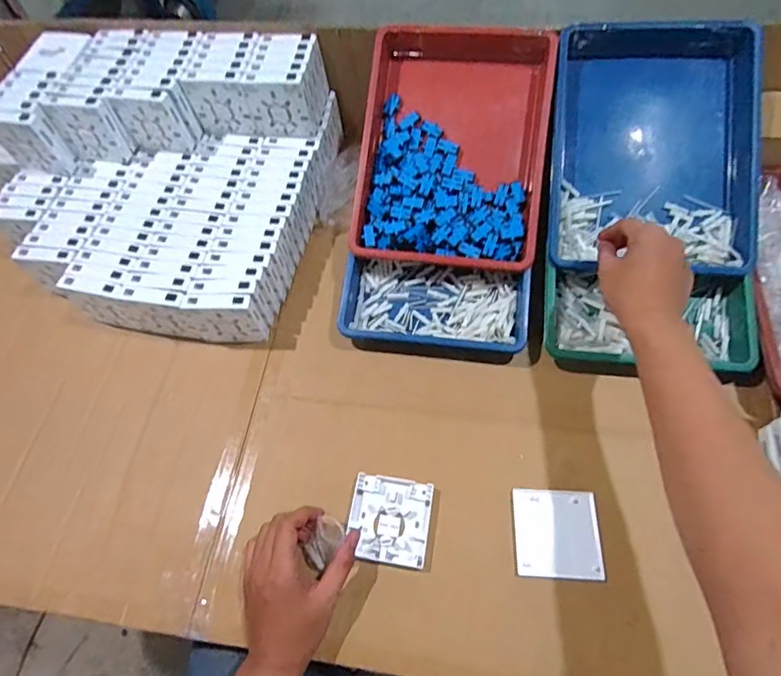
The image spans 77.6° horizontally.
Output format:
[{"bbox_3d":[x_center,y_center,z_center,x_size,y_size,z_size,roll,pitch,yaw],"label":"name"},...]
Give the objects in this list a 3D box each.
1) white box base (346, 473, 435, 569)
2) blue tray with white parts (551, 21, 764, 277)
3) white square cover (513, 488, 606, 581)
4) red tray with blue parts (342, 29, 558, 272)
[{"bbox_3d":[-0.001,0.197,0.528,0.086,0.009,0.086,8,62,7],"label":"white box base"},{"bbox_3d":[0.329,-0.240,0.616,0.241,0.048,0.314,3,88,7],"label":"blue tray with white parts"},{"bbox_3d":[0.176,0.206,0.513,0.087,0.007,0.086,2,61,4],"label":"white square cover"},{"bbox_3d":[0.081,-0.256,0.643,0.238,0.055,0.323,7,82,6],"label":"red tray with blue parts"}]

